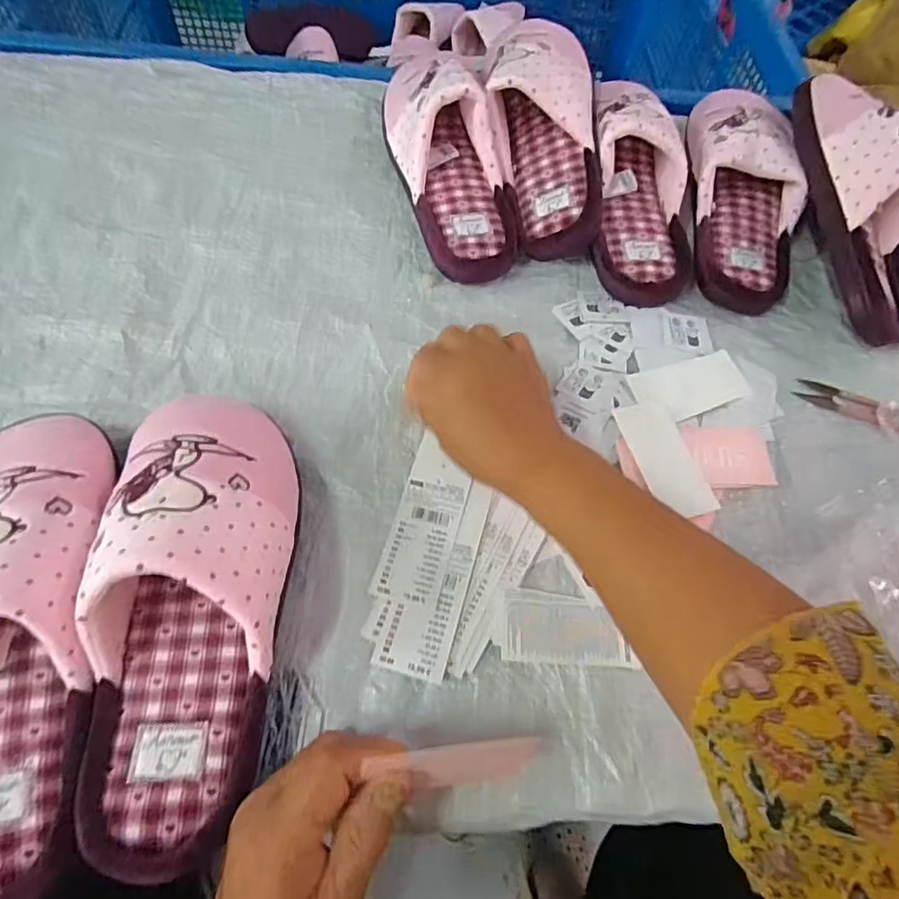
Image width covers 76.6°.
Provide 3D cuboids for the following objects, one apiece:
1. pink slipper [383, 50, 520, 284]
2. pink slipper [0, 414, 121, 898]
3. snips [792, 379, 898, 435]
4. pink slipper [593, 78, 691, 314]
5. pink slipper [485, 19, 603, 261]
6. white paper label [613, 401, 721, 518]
[{"bbox_3d":[0.001,-0.268,0.506,0.088,0.075,0.247,-15,78,-9],"label":"pink slipper"},{"bbox_3d":[-0.236,0.086,0.291,0.099,0.067,0.262,-6,62,-9],"label":"pink slipper"},{"bbox_3d":[0.336,-0.034,0.464,0.096,0.007,0.030,28,63,28],"label":"snips"},{"bbox_3d":[0.172,-0.245,0.514,0.081,0.062,0.236,0,79,0],"label":"pink slipper"},{"bbox_3d":[0.085,-0.288,0.518,0.101,0.101,0.218,-1,60,-1],"label":"pink slipper"},{"bbox_3d":[0.160,0.005,0.424,0.043,0.004,0.096,-11,65,-11],"label":"white paper label"}]

